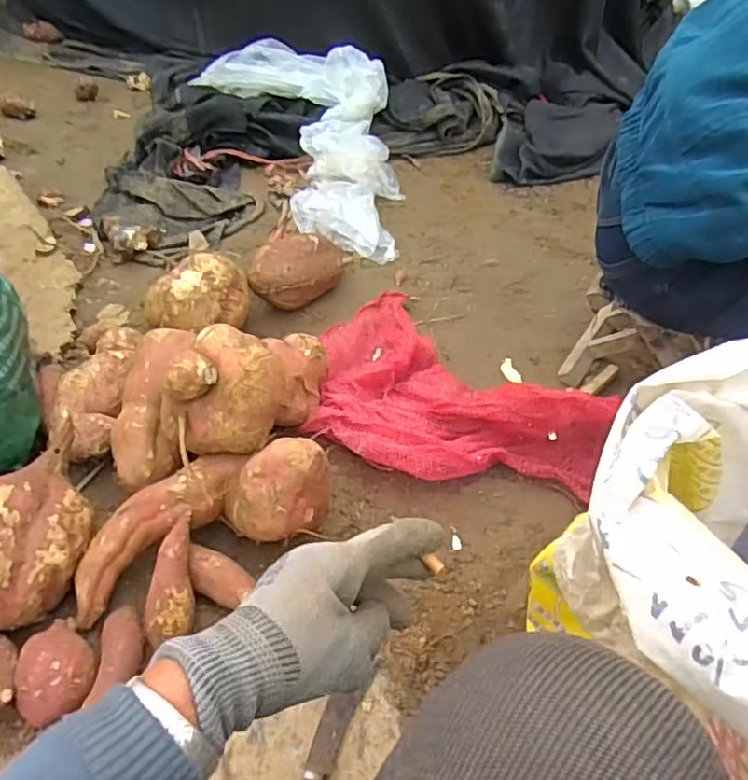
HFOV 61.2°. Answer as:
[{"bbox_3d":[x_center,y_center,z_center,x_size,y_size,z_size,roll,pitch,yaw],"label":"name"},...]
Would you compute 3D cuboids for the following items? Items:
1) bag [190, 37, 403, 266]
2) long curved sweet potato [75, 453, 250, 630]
[{"bbox_3d":[-0.110,-0.639,1.560,0.418,0.201,0.866,-20,48,-18],"label":"bag"},{"bbox_3d":[-0.276,0.165,0.789,0.264,0.058,0.080,-43,57,-18],"label":"long curved sweet potato"}]

